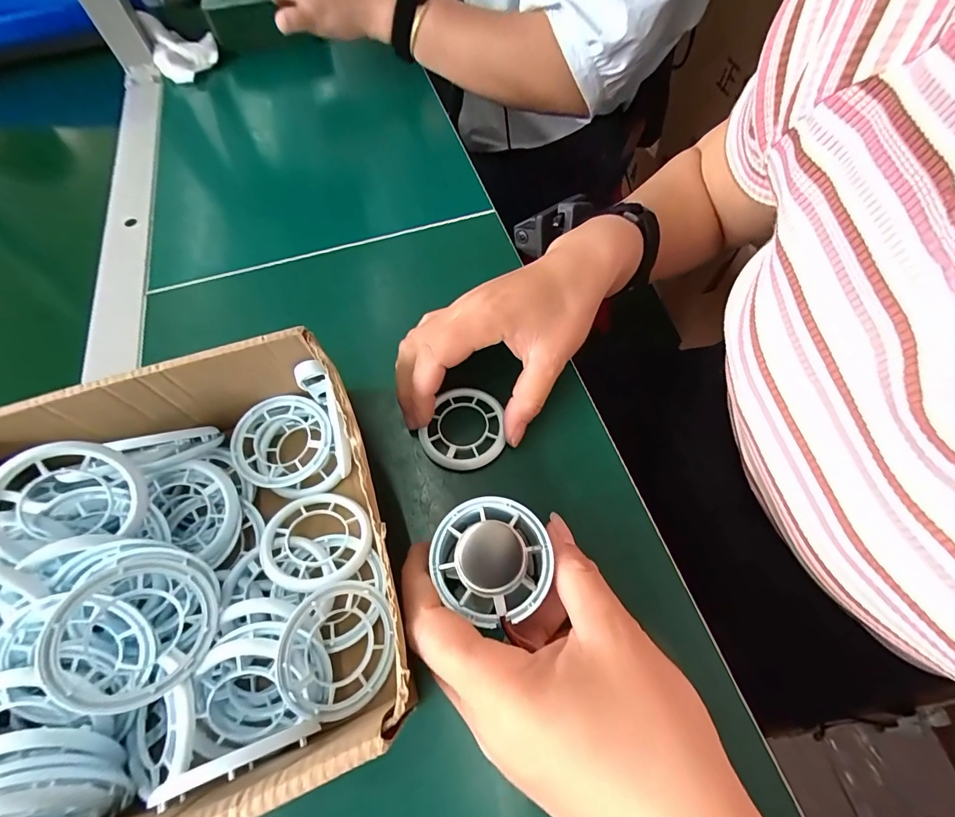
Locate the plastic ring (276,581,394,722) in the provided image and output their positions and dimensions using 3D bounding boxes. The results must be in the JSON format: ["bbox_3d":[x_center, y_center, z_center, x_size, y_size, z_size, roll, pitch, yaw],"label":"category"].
[{"bbox_3d":[-0.067,0.114,0.202,0.054,0.008,0.056,15,66,-36],"label":"plastic ring"}]

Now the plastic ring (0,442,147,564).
[{"bbox_3d":[-0.192,0.040,0.197,0.056,0.013,0.047,-14,97,-30],"label":"plastic ring"}]

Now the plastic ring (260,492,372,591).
[{"bbox_3d":[-0.088,0.072,0.233,0.056,0.005,0.056,6,44,-6],"label":"plastic ring"}]

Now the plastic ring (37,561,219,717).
[{"bbox_3d":[-0.144,0.093,0.178,0.057,0.004,0.056,23,43,-23],"label":"plastic ring"}]

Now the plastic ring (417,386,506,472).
[{"bbox_3d":[-0.010,0.013,0.273,0.054,0.007,0.055,0,62,1],"label":"plastic ring"}]

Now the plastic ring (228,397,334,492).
[{"bbox_3d":[-0.117,0.020,0.257,0.055,0.013,0.056,0,62,1],"label":"plastic ring"}]

